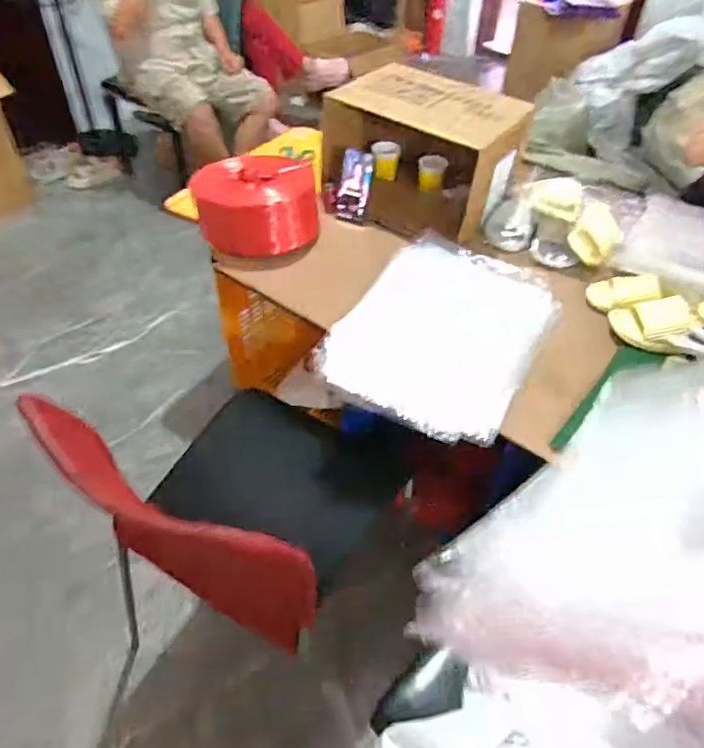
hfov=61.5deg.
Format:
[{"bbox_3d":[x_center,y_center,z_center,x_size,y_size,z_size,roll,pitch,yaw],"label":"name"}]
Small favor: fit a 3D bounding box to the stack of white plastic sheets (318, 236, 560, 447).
[{"bbox_3d":[0.182,-0.092,1.129,0.349,0.046,0.475,27,63,14],"label":"stack of white plastic sheets"}]

